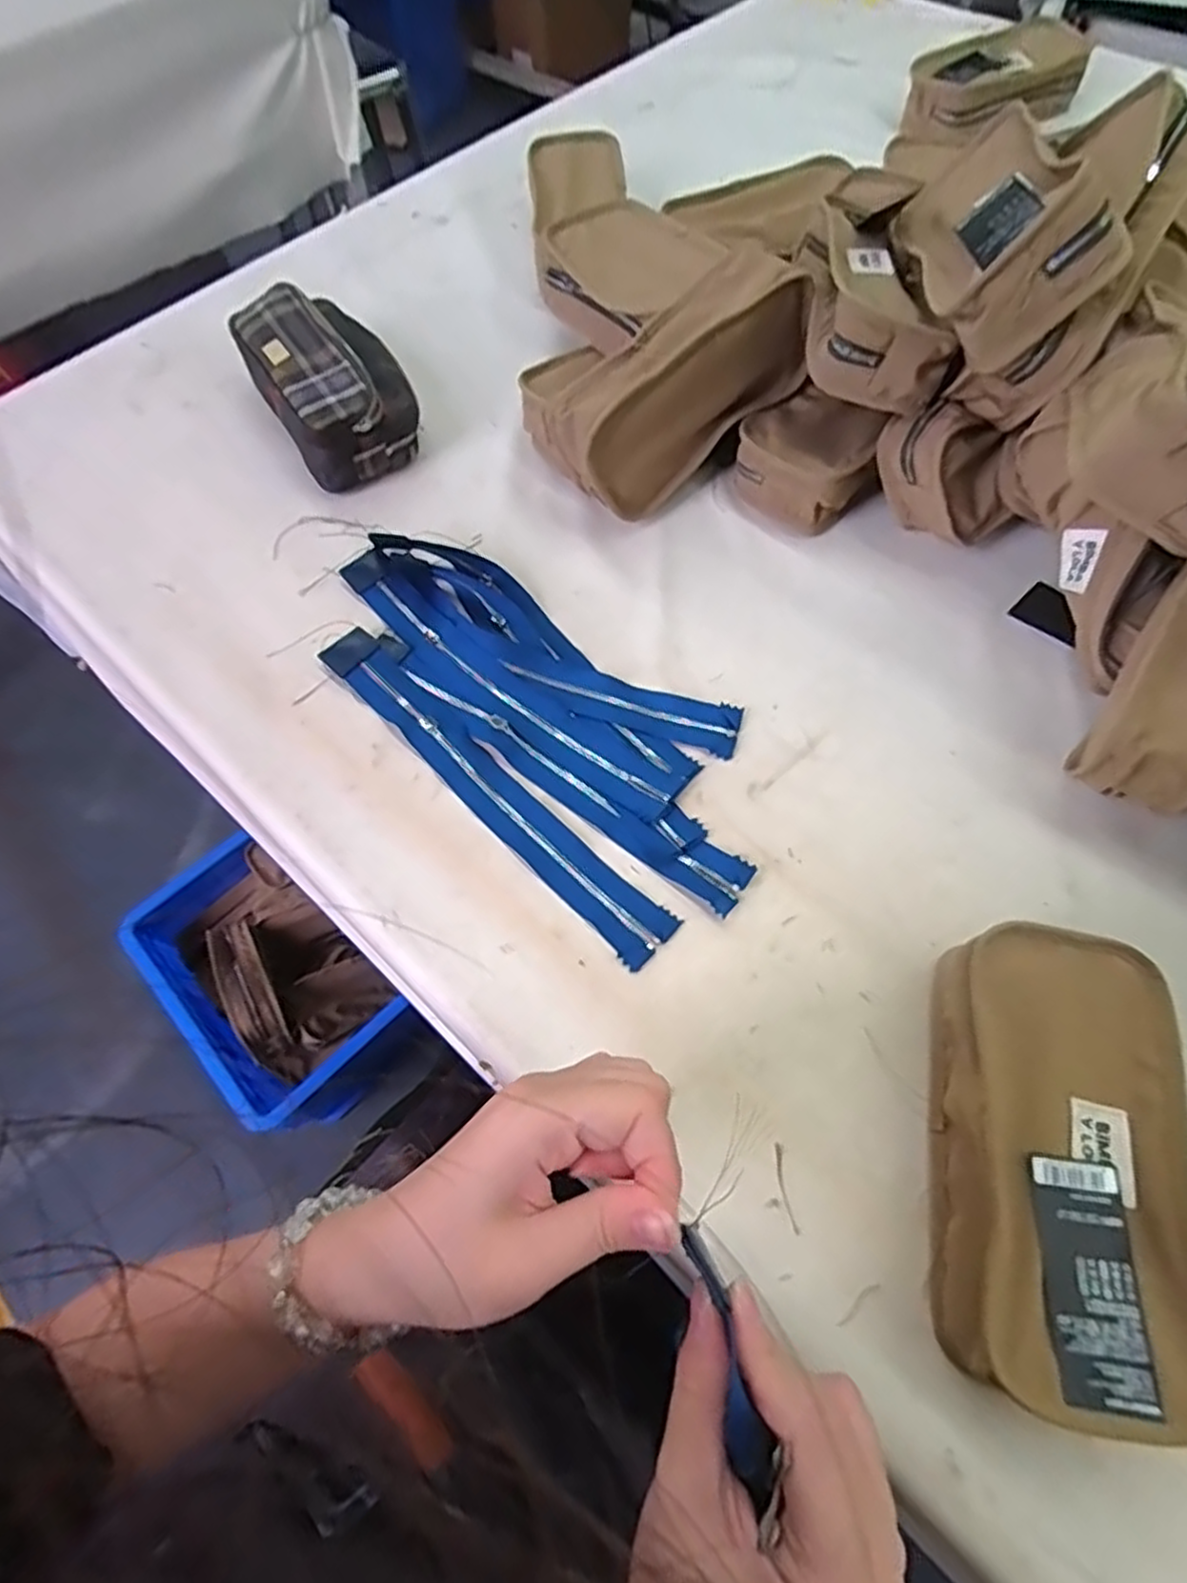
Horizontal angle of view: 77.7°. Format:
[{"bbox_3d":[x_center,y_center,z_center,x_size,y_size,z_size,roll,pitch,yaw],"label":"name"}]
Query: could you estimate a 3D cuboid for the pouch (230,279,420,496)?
[{"bbox_3d":[-0.206,-0.322,0.583,0.104,0.071,0.168,-30,65,-14],"label":"pouch"}]

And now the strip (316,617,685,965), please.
[{"bbox_3d":[-0.067,-0.007,0.451,0.035,0.010,0.290,-41,68,-18],"label":"strip"}]

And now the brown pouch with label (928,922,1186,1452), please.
[{"bbox_3d":[0.205,0.161,0.331,0.092,0.053,0.187,8,62,6],"label":"brown pouch with label"}]

